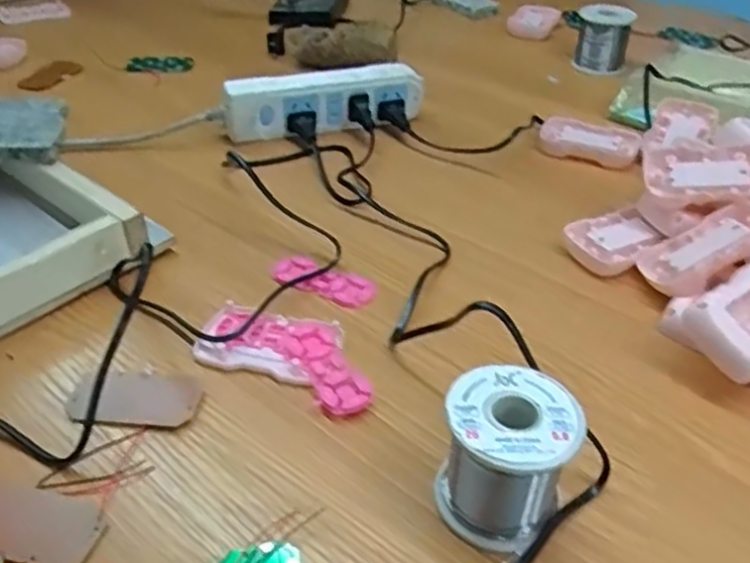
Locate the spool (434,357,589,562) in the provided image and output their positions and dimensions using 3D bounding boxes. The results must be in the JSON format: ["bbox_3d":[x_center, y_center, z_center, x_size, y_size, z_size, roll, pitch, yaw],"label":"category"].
[{"bbox_3d":[0.063,0.085,0.347,0.059,0.066,0.060,1,38,-1],"label":"spool"}]

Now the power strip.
[{"bbox_3d":[-0.048,-0.176,0.683,0.190,0.046,0.035,-13,40,-19],"label":"power strip"}]

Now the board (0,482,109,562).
[{"bbox_3d":[-0.168,0.117,0.344,0.076,0.005,0.040,8,38,8],"label":"board"}]

